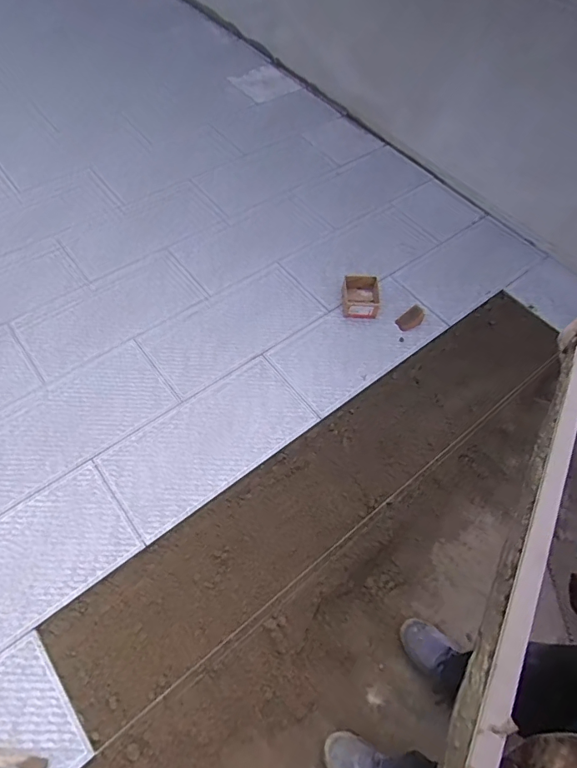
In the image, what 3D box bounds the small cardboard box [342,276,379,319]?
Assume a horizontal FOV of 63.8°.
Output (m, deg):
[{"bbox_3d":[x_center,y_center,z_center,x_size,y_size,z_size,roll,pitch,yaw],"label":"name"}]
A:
[{"bbox_3d":[0.258,-0.310,1.652,0.126,0.061,0.158,4,59,-2],"label":"small cardboard box"}]

